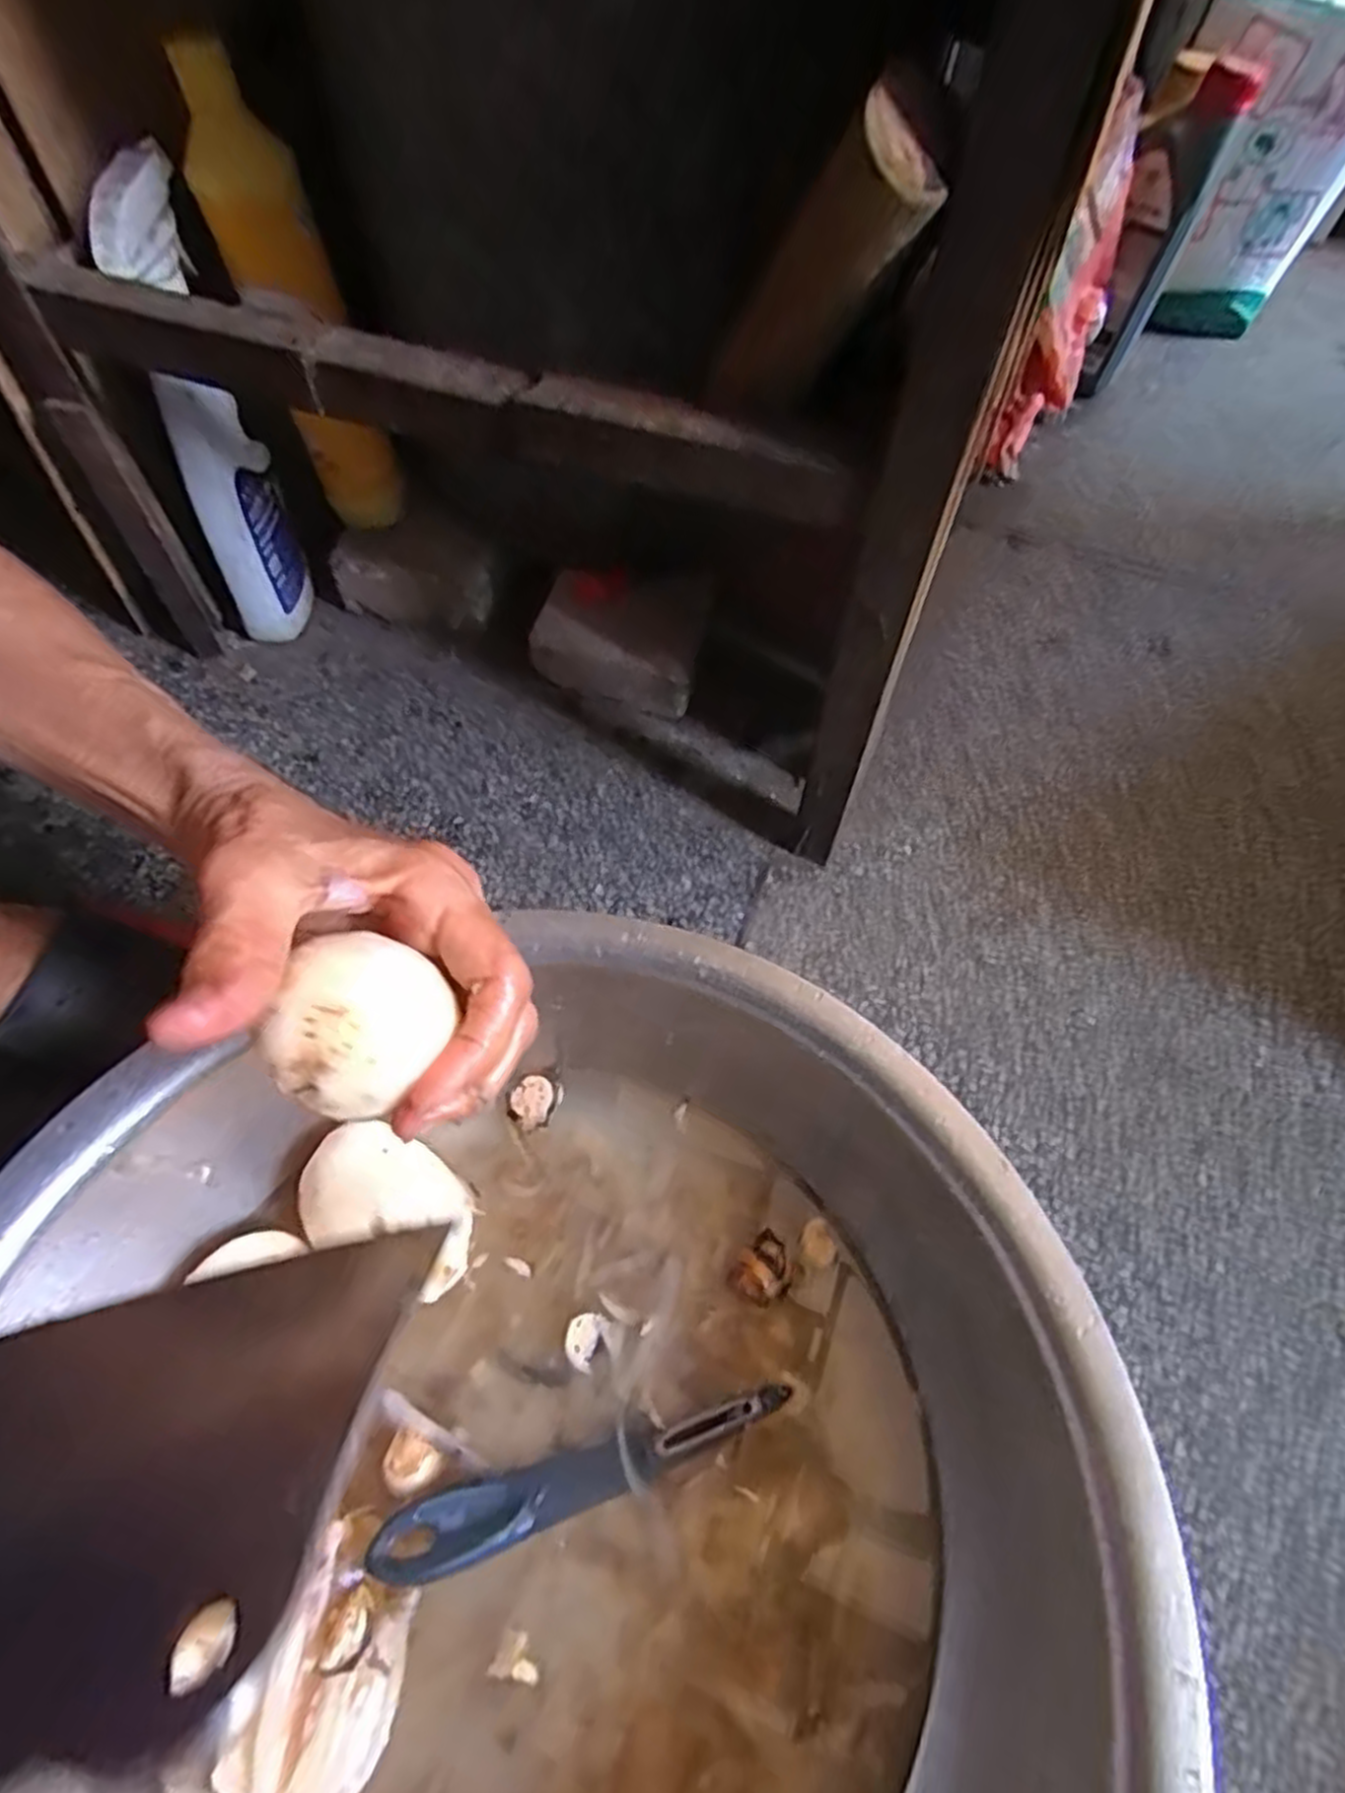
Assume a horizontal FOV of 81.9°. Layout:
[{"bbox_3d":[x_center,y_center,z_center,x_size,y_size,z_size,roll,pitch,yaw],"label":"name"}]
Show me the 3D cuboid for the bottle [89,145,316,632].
[{"bbox_3d":[-0.287,-0.286,0.485,0.040,0.245,0.085,0,61,-4],"label":"bottle"}]

